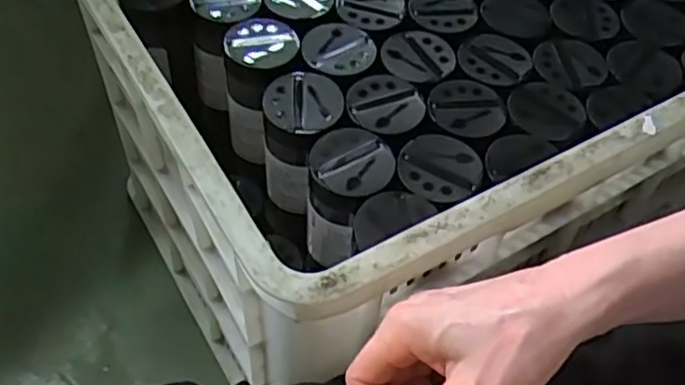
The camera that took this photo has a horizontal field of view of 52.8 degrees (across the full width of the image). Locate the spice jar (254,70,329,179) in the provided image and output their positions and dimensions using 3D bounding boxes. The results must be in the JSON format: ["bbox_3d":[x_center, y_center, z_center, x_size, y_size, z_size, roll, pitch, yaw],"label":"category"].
[{"bbox_3d":[-0.035,-0.040,0.590,0.058,0.117,0.061,3,53,-3],"label":"spice jar"}]

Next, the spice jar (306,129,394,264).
[{"bbox_3d":[0.003,0.008,0.554,0.059,0.114,0.061,3,53,-3],"label":"spice jar"}]

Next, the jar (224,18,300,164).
[{"bbox_3d":[-0.074,-0.090,0.622,0.056,0.123,0.063,25,55,13],"label":"jar"}]

